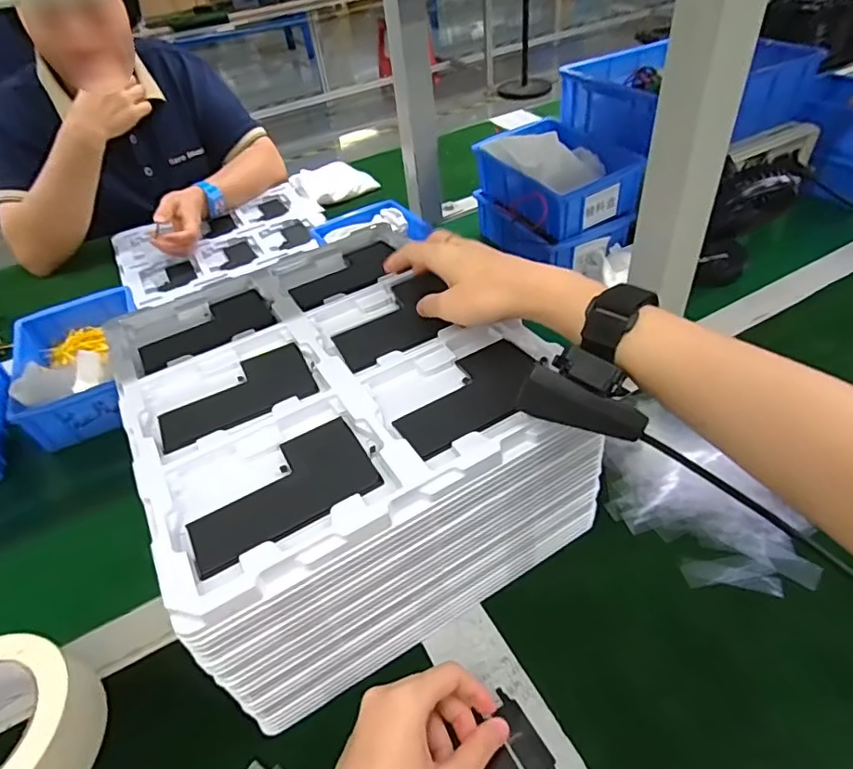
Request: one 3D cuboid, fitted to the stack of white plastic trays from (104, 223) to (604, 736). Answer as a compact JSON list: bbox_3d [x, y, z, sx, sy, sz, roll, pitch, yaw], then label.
[{"bbox_3d":[-0.071,0.031,0.438,0.262,0.146,0.310,-25,46,-18],"label":"stack of white plastic trays"}]

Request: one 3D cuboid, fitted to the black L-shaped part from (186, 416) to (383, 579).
[{"bbox_3d":[-0.084,0.060,0.311,0.105,0.004,0.064,-26,46,-19],"label":"black L-shaped part"}]

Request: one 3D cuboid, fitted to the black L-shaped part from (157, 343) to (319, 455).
[{"bbox_3d":[-0.133,0.007,0.379,0.106,0.005,0.065,-26,46,-19],"label":"black L-shaped part"}]

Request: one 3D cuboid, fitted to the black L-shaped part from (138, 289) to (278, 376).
[{"bbox_3d":[-0.181,-0.046,0.442,0.105,0.006,0.068,-26,46,-19],"label":"black L-shaped part"}]

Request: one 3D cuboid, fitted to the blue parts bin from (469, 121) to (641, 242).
[{"bbox_3d":[0.161,-0.269,0.690,0.141,0.070,0.200,-20,44,-13],"label":"blue parts bin"}]

